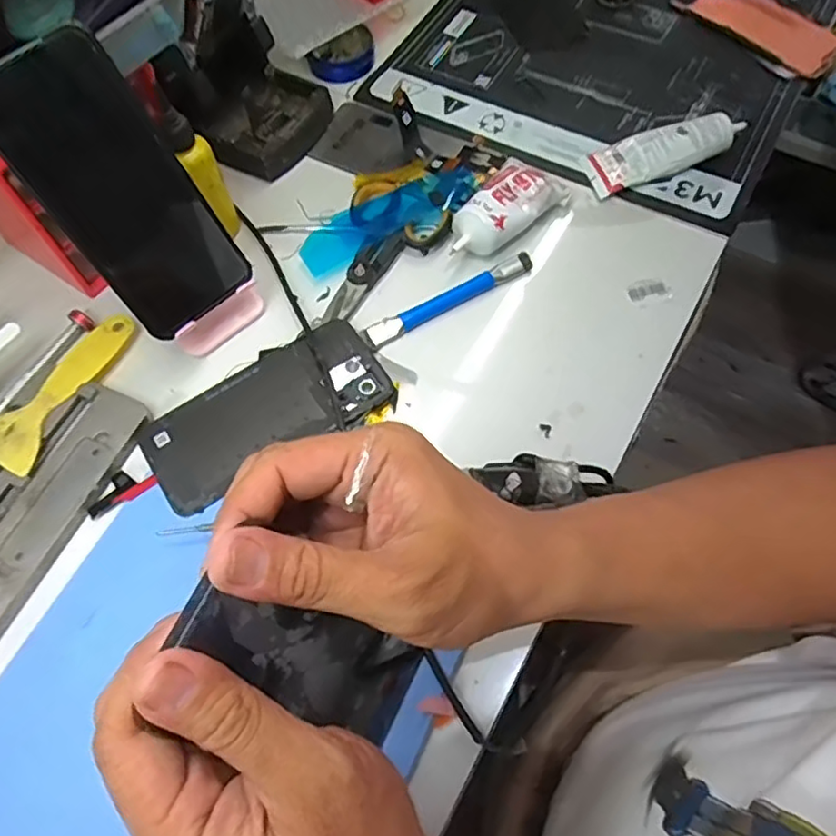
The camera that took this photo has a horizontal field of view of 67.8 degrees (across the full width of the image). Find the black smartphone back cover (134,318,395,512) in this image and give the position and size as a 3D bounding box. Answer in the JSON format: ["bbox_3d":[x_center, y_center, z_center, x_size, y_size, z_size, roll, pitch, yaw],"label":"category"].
[{"bbox_3d":[-0.098,-0.005,0.407,0.157,0.006,0.072,-31,68,-14],"label":"black smartphone back cover"}]

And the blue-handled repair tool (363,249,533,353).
[{"bbox_3d":[0.022,-0.087,0.445,0.134,0.008,0.017,-29,67,-13],"label":"blue-handled repair tool"}]

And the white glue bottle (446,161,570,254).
[{"bbox_3d":[0.064,-0.159,0.466,0.049,0.031,0.111,42,71,18],"label":"white glue bottle"}]

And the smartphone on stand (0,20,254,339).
[{"bbox_3d":[-0.172,-0.130,0.364,0.077,0.160,0.005,-39,35,-11],"label":"smartphone on stand"}]

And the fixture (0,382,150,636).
[{"bbox_3d":[-0.250,0.052,0.380,0.089,0.009,0.176,22,66,11],"label":"fixture"}]

